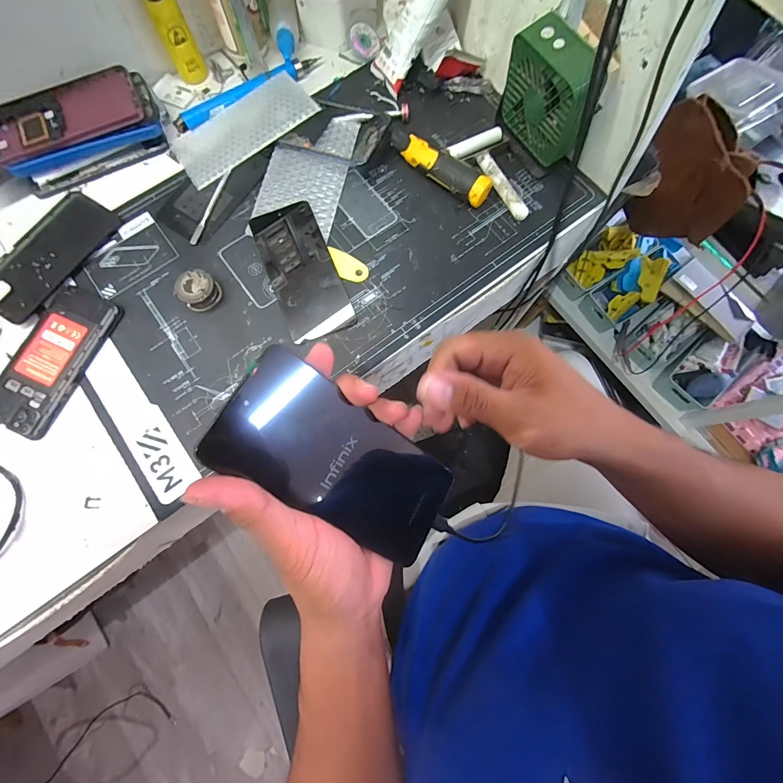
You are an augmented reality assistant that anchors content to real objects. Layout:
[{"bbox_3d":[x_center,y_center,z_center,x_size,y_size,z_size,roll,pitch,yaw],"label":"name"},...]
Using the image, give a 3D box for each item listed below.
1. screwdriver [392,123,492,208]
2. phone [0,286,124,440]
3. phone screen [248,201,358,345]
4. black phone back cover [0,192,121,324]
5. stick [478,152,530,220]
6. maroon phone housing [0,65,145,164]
[{"bbox_3d":[0.055,-0.266,0.420,0.136,0.028,0.038,39,80,8],"label":"screwdriver"},{"bbox_3d":[-0.354,-0.034,0.374,0.080,0.009,0.155,22,78,5],"label":"phone"},{"bbox_3d":[-0.100,-0.135,0.398,0.072,0.010,0.160,-22,78,-5],"label":"phone screen"},{"bbox_3d":[-0.387,-0.155,0.404,0.079,0.004,0.156,32,79,7],"label":"black phone back cover"},{"bbox_3d":[0.129,-0.240,0.421,0.017,0.015,0.097,-27,79,-6],"label":"stick"},{"bbox_3d":[-0.370,-0.314,0.406,0.164,0.011,0.087,-23,78,-5],"label":"maroon phone housing"}]

